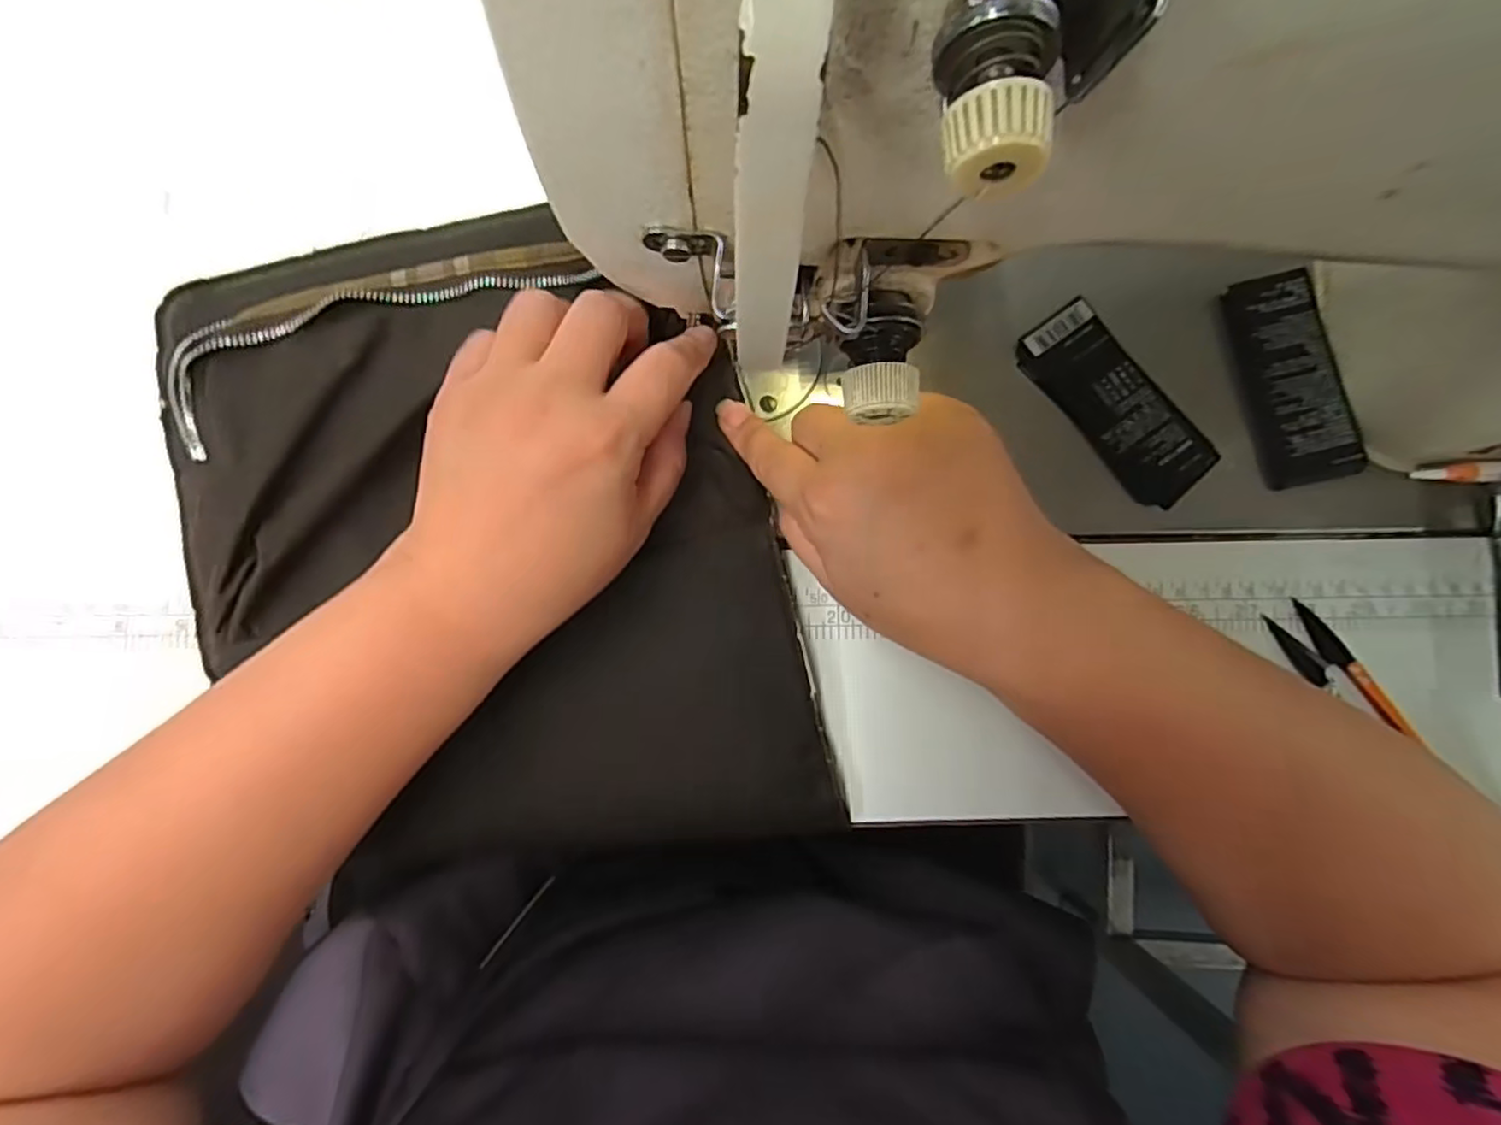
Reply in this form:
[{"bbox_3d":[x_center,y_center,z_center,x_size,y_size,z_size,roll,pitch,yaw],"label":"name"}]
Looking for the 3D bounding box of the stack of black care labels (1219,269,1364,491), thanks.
[{"bbox_3d":[0.239,-0.081,0.301,0.039,0.008,0.092,-10,86,-2],"label":"stack of black care labels"}]

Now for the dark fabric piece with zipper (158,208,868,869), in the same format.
[{"bbox_3d":[-0.112,-0.007,0.298,0.238,0.031,0.284,-14,86,-2],"label":"dark fabric piece with zipper"}]

